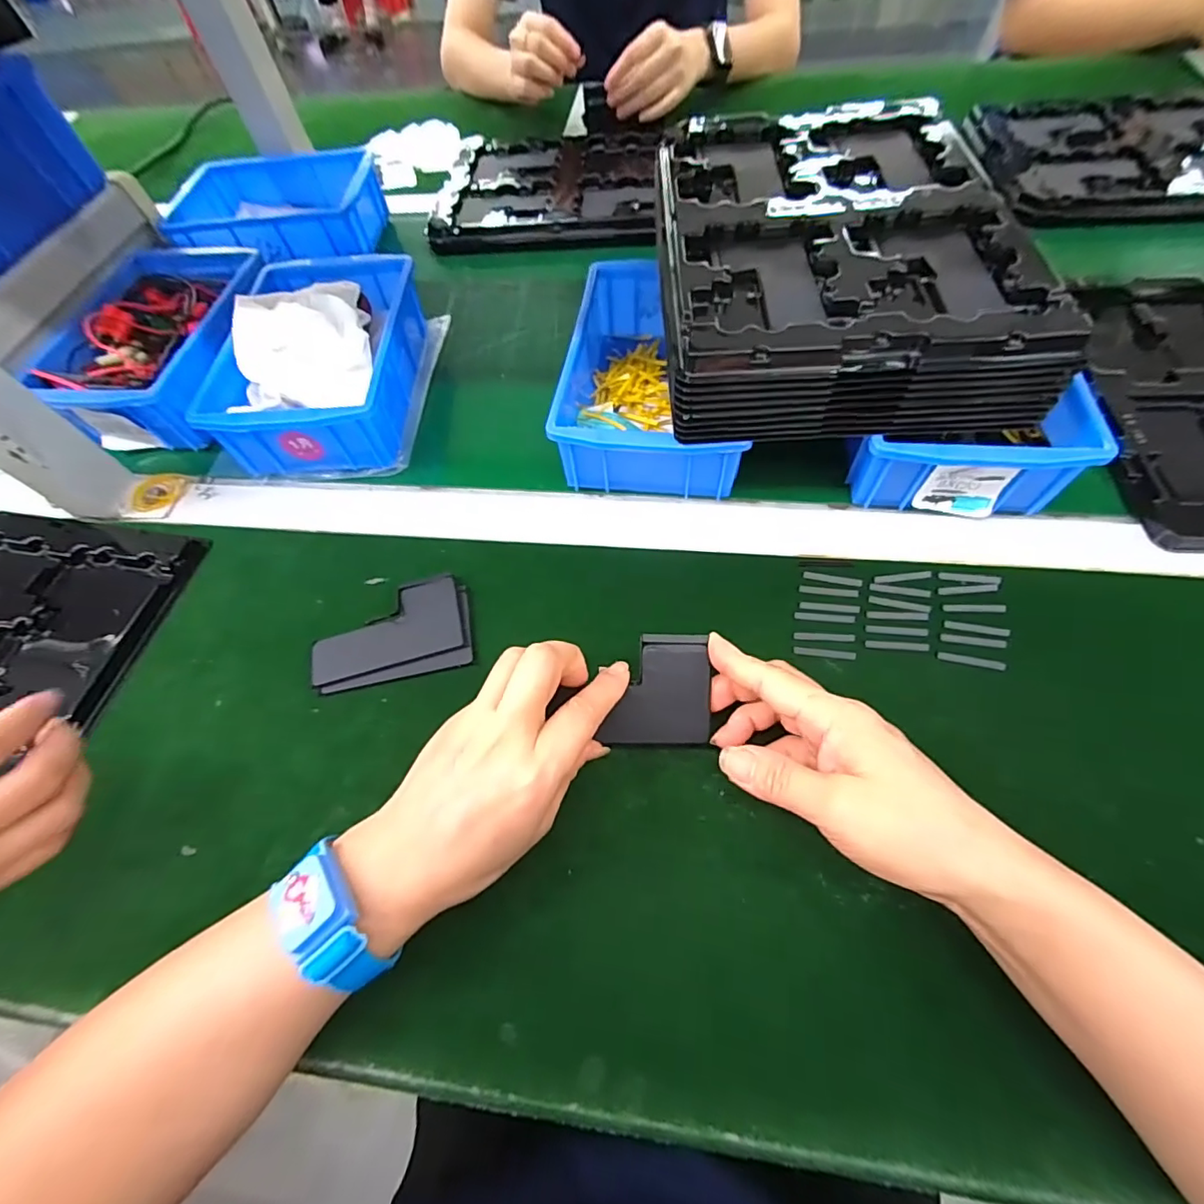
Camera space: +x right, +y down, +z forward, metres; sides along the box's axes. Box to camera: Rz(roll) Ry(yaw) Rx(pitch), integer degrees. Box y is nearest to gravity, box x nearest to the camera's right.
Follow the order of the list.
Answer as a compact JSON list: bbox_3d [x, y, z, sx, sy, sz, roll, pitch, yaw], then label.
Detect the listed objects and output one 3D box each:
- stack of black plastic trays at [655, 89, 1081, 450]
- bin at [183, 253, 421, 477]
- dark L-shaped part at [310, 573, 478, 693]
[{"bbox_3d":[0.150,-0.243,0.361,0.207,0.058,0.281,-2,61,4],"label":"stack of black plastic trays"},{"bbox_3d":[-0.223,-0.207,0.431,0.129,0.072,0.204,-4,61,3],"label":"bin"},{"bbox_3d":[-0.135,0.020,0.346,0.097,0.009,0.064,-12,61,-1],"label":"dark L-shaped part"}]

